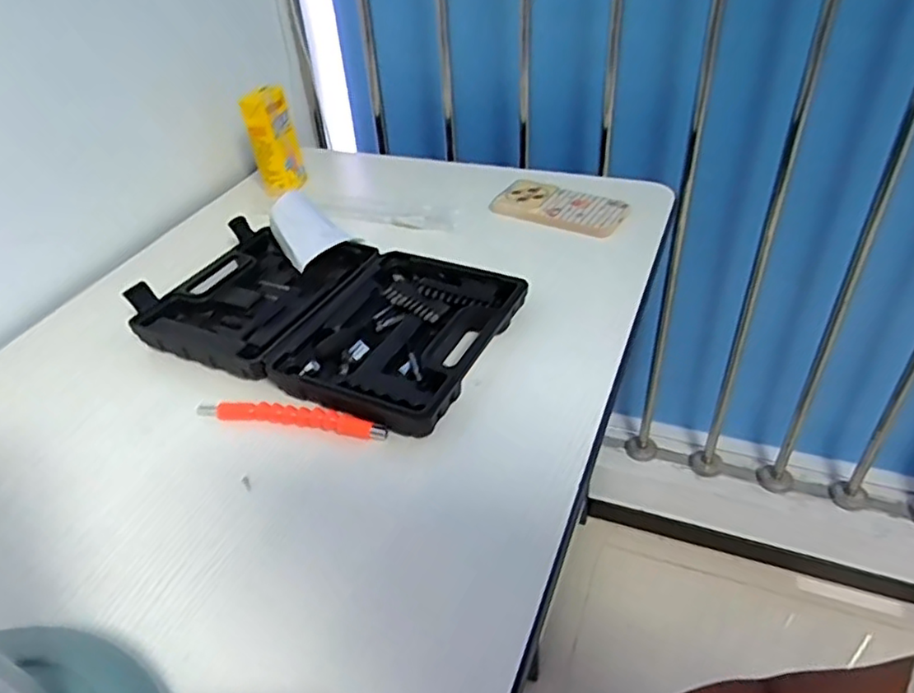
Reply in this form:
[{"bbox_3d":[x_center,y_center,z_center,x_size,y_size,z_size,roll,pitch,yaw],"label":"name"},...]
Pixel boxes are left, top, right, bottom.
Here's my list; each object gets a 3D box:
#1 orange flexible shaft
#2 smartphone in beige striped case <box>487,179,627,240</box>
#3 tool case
[{"bbox_3d":[-0.138,0.058,0.530,0.165,0.010,0.018,7,40,14],"label":"orange flexible shaft"},{"bbox_3d":[0.125,-0.173,0.778,0.153,0.016,0.074,17,44,25],"label":"smartphone in beige striped case"},{"bbox_3d":[-0.125,-0.038,0.626,0.342,0.032,0.211,16,44,24],"label":"tool case"}]

